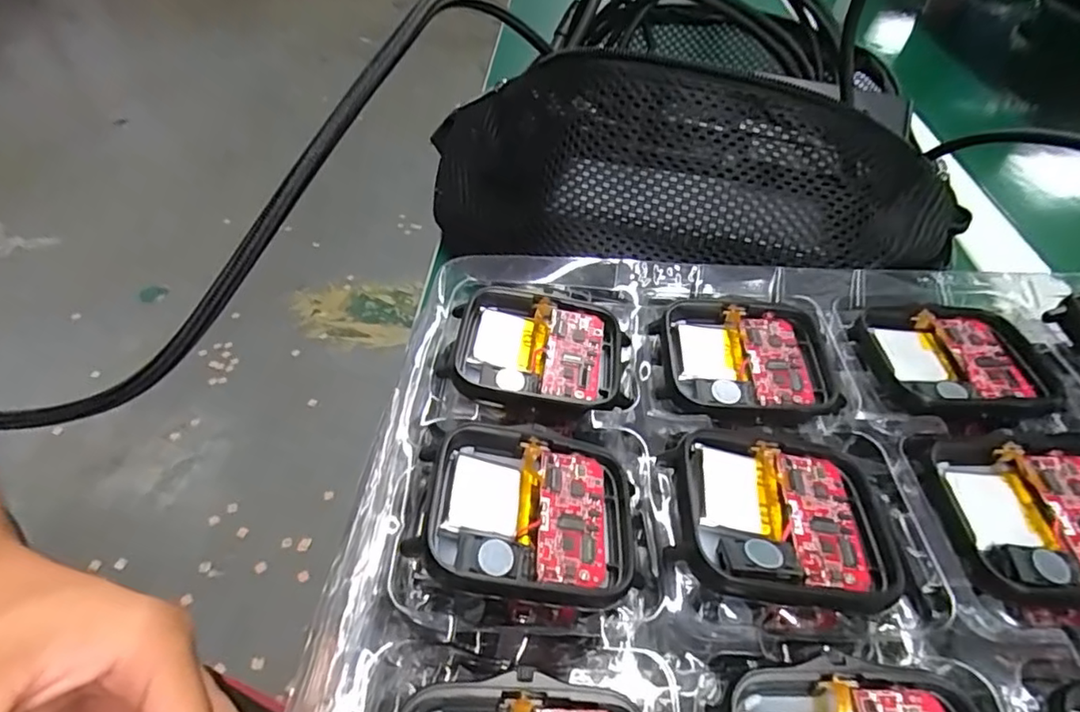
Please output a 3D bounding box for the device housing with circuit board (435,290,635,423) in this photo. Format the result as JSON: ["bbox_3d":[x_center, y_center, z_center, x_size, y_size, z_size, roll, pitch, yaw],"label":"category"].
[{"bbox_3d":[0.000,-0.001,0.158,0.046,0.006,0.039,8,47,4],"label":"device housing with circuit board"}]

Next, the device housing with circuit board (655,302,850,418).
[{"bbox_3d":[0.056,0.000,0.159,0.047,0.006,0.038,3,47,-1],"label":"device housing with circuit board"}]

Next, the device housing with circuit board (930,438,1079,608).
[{"bbox_3d":[0.110,0.035,0.128,0.044,0.006,0.037,2,47,-1],"label":"device housing with circuit board"}]

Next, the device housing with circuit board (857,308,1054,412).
[{"bbox_3d":[0.112,0.000,0.159,0.045,0.004,0.036,2,47,-2],"label":"device housing with circuit board"}]

